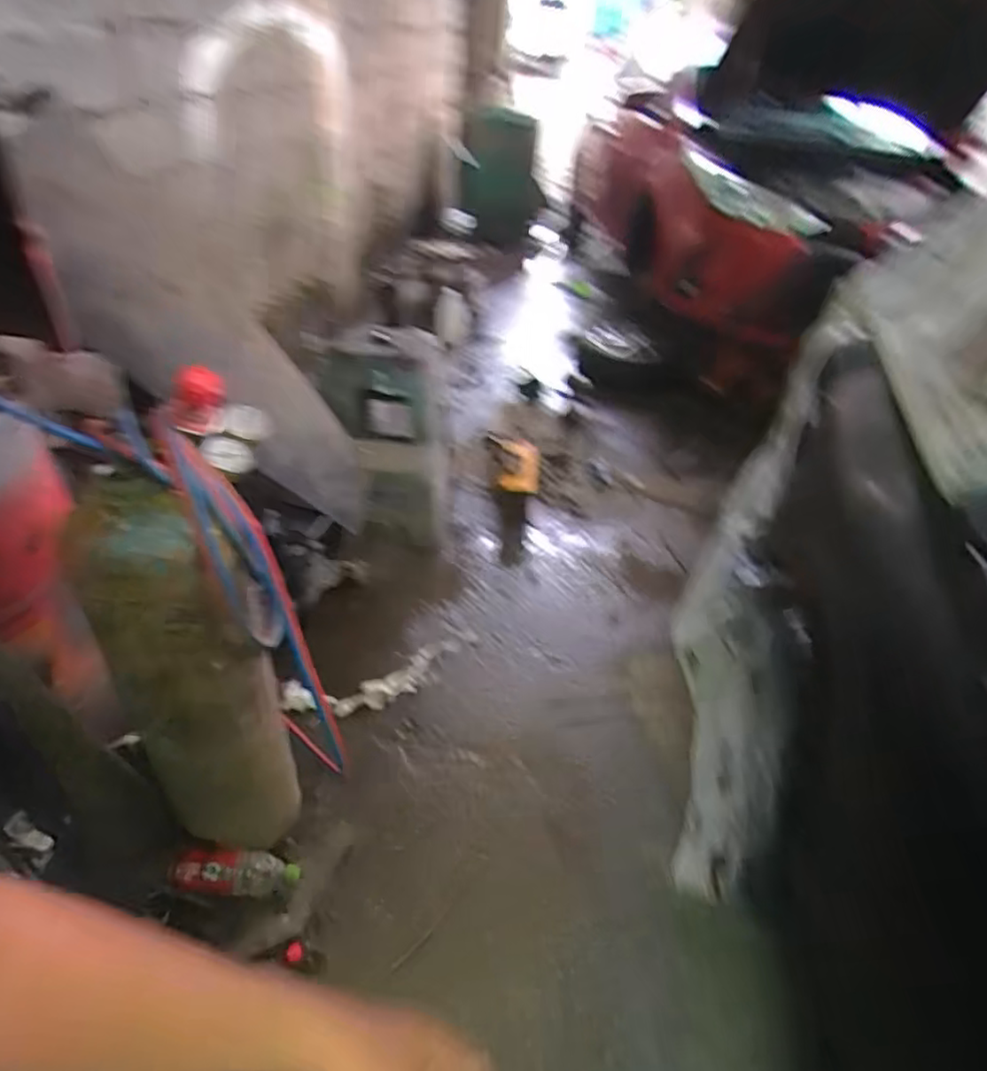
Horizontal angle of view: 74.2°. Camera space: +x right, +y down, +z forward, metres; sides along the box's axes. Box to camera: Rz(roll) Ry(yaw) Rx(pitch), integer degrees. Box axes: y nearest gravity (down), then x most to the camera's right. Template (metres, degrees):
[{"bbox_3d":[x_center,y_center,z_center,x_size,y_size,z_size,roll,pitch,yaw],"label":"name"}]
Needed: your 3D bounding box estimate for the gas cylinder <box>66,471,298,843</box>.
[{"bbox_3d":[-0.506,0.259,1.127,0.240,0.708,0.267,-26,47,-32],"label":"gas cylinder"}]

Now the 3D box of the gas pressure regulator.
[{"bbox_3d":[-0.431,-0.194,1.028,0.150,0.159,0.102,-10,40,-17],"label":"gas pressure regulator"}]

